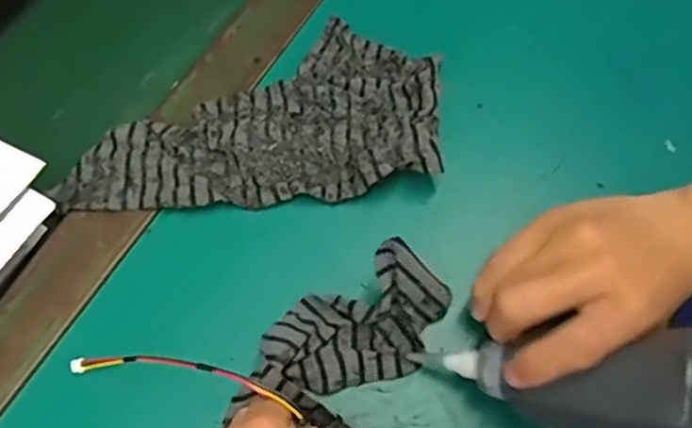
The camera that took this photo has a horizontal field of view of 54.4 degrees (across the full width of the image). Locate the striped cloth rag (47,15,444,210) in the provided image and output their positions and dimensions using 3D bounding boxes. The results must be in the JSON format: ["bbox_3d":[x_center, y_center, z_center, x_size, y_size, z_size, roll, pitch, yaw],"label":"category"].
[{"bbox_3d":[-0.062,-0.065,0.447,0.238,0.020,0.123,-5,64,3],"label":"striped cloth rag"}]

